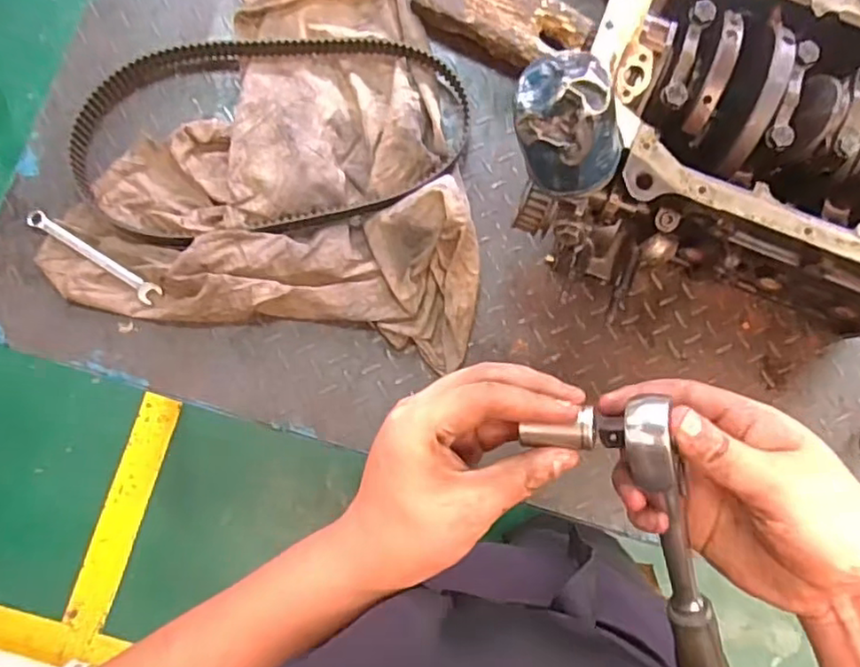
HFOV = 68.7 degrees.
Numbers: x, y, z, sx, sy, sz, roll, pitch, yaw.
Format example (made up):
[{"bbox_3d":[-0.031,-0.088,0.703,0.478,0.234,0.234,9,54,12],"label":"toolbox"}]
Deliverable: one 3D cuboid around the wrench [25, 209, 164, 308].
[{"bbox_3d":[-0.404,-0.093,0.750,0.182,0.005,0.024,33,82,1],"label":"wrench"}]

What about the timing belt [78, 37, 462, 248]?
[{"bbox_3d":[-0.194,-0.255,0.780,0.486,0.041,0.270,-10,83,-4],"label":"timing belt"}]

